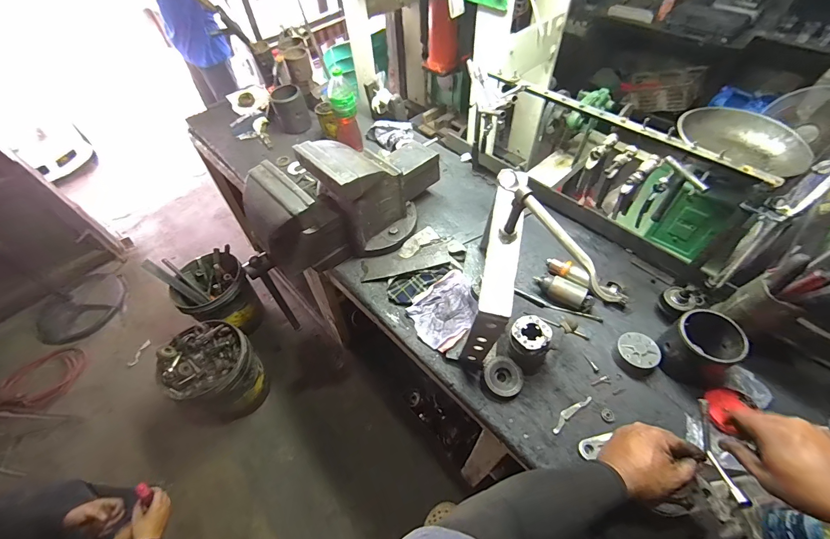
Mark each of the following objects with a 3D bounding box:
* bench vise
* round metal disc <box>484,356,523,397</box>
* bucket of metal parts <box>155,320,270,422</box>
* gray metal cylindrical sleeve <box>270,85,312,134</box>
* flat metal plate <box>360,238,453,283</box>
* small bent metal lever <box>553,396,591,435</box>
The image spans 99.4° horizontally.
[{"bbox_3d":[-0.158,-0.175,0.881,0.550,0.285,0.219,-37,61,-21],"label":"bench vise"},{"bbox_3d":[0.183,0.223,0.730,0.076,0.029,0.074,-2,55,2],"label":"round metal disc"},{"bbox_3d":[-0.775,0.417,1.414,0.274,0.347,0.301,-2,55,2],"label":"bucket of metal parts"},{"bbox_3d":[-0.450,-0.583,1.285,0.111,0.133,0.093,-20,56,-10],"label":"gray metal cylindrical sleeve"},{"bbox_3d":[-0.025,-0.022,0.905,0.226,0.009,0.067,-15,58,7],"label":"flat metal plate"},{"bbox_3d":[0.306,0.280,0.691,0.104,0.006,0.021,-33,59,-19],"label":"small bent metal lever"}]

